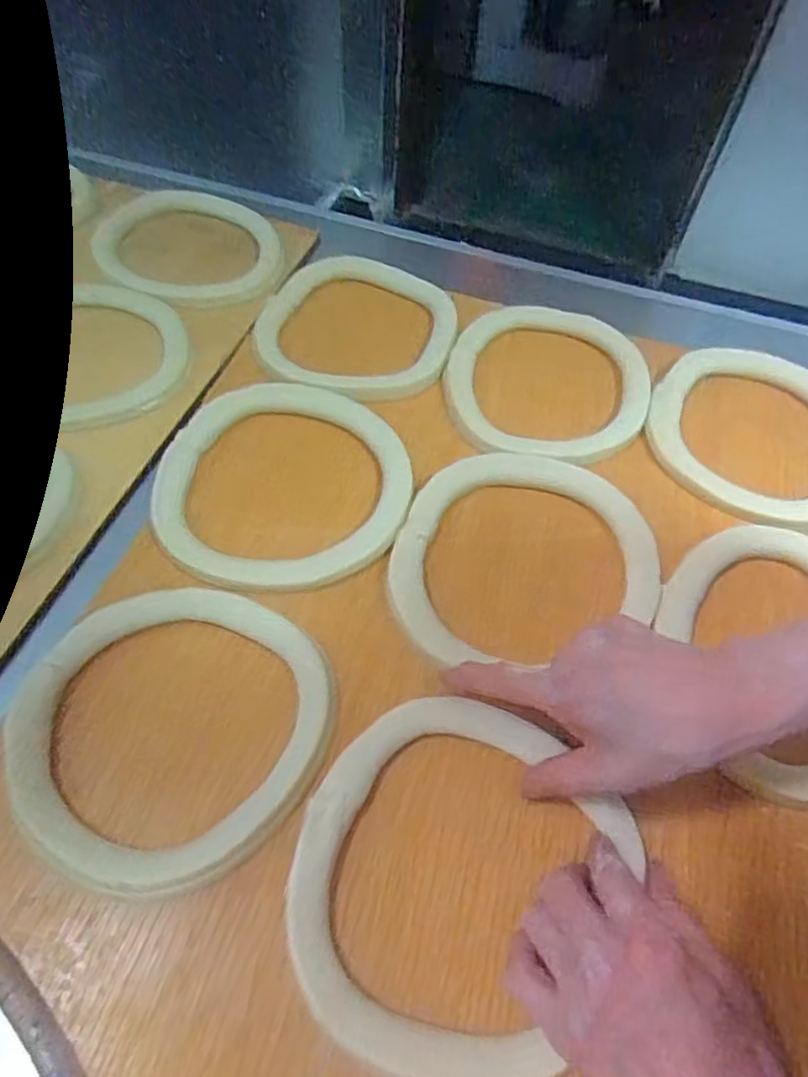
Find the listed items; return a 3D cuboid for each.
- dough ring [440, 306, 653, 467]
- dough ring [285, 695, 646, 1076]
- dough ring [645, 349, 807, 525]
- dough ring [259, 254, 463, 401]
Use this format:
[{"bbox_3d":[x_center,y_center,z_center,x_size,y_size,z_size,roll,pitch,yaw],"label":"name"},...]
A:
[{"bbox_3d":[0.119,-0.134,0.550,0.168,0.016,0.173,1,57,-2],"label":"dough ring"},{"bbox_3d":[0.025,0.167,0.340,0.155,0.013,0.174,29,60,15],"label":"dough ring"},{"bbox_3d":[0.287,-0.089,0.540,0.168,0.011,0.182,1,57,-2],"label":"dough ring"},{"bbox_3d":[-0.037,-0.189,0.572,0.156,0.025,0.166,1,57,-2],"label":"dough ring"}]

